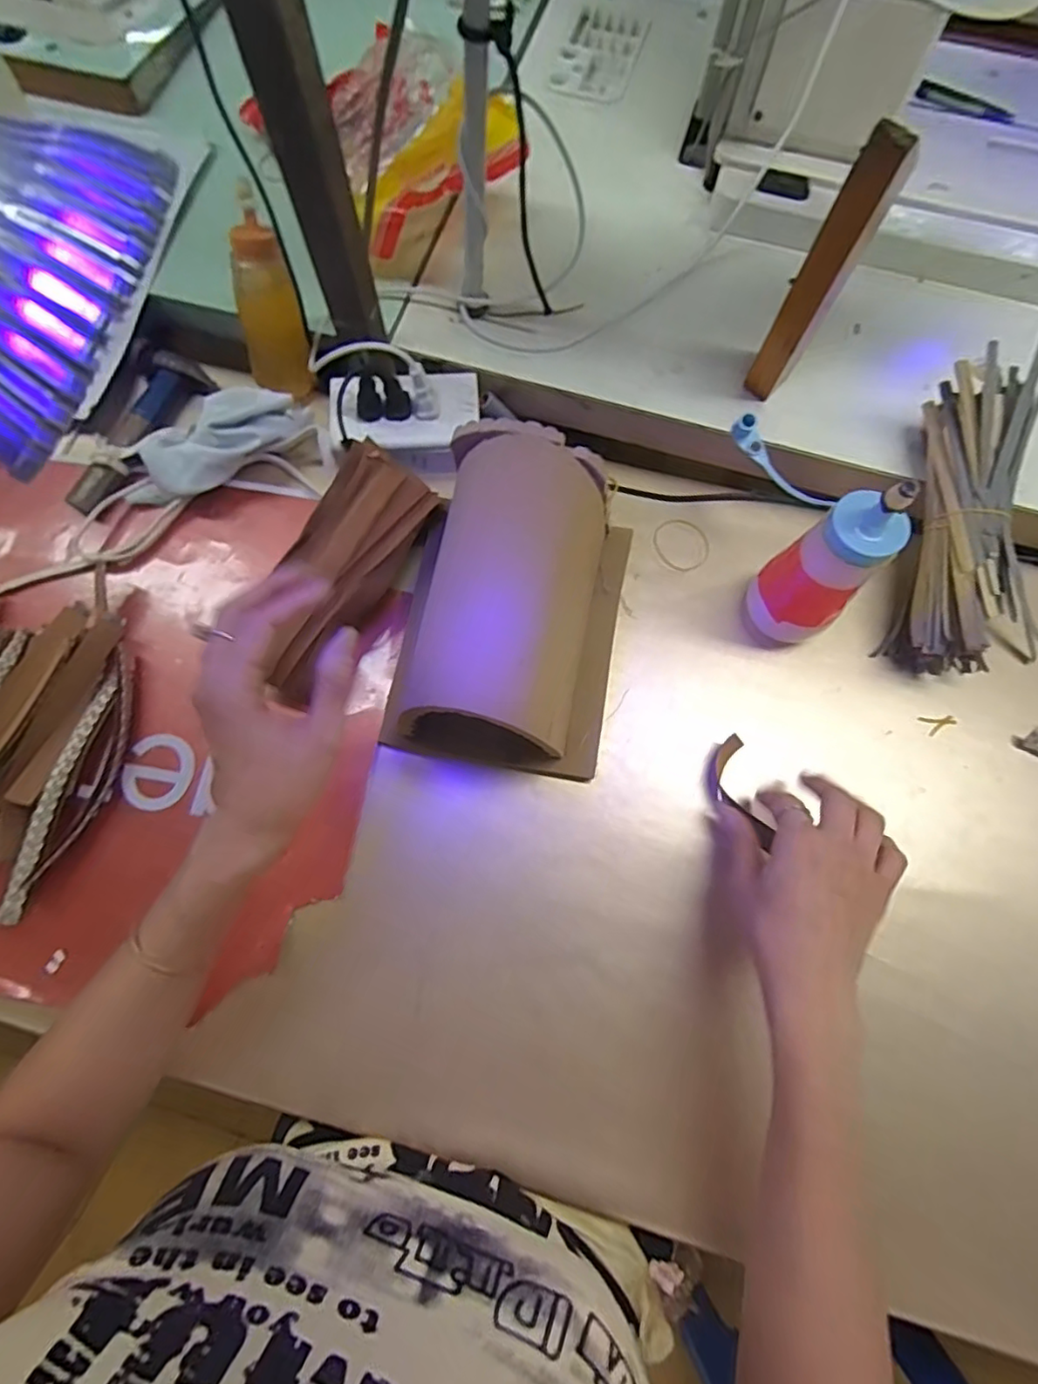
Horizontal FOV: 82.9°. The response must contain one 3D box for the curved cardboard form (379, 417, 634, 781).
[{"bbox_3d":[0.001,-0.058,0.413,0.143,0.101,0.213,9,75,2],"label":"curved cardboard form"}]

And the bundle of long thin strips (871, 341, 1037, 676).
[{"bbox_3d":[0.351,-0.128,0.428,0.107,0.066,0.235,7,95,3],"label":"bundle of long thin strips"}]

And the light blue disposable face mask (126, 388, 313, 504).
[{"bbox_3d":[-0.246,-0.198,0.477,0.153,0.045,0.057,-31,77,-8],"label":"light blue disposable face mask"}]

